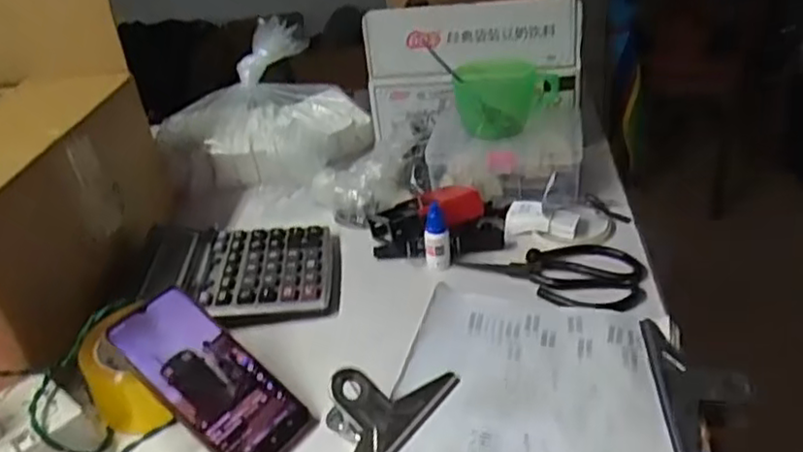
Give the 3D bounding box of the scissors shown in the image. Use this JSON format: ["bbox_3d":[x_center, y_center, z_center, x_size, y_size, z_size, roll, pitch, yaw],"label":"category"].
[{"bbox_3d":[0.144,0.045,0.669,0.178,0.013,0.103,8,33,22],"label":"scissors"}]

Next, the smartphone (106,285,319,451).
[{"bbox_3d":[-0.148,0.119,0.530,0.164,0.012,0.078,40,46,10],"label":"smartphone"}]

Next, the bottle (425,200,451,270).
[{"bbox_3d":[0.036,0.009,0.691,0.026,0.065,0.022,-4,31,2],"label":"bottle"}]

